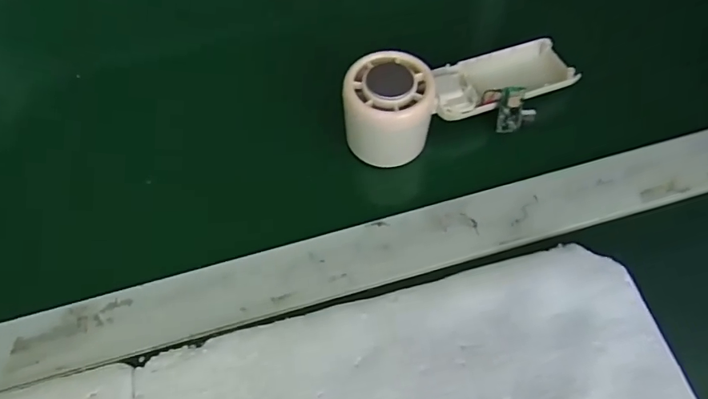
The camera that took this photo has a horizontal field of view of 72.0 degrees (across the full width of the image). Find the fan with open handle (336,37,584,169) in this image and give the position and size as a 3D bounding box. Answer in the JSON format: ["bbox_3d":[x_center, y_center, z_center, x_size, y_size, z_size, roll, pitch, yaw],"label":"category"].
[{"bbox_3d":[0.072,-0.072,0.324,0.166,0.052,0.069,-20,63,-9],"label":"fan with open handle"}]

